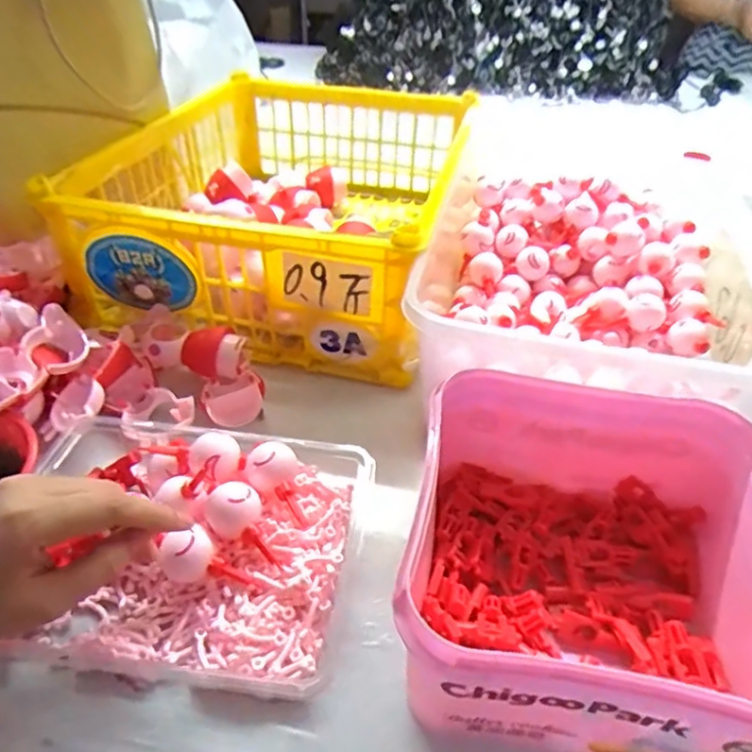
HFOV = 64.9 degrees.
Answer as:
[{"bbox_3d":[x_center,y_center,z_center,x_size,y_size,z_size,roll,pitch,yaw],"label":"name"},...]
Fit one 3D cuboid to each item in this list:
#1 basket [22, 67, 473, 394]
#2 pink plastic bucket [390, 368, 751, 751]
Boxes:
[{"bbox_3d":[-0.096,-0.228,0.719,0.364,0.144,0.519,8,40,7],"label":"basket"},{"bbox_3d":[0.118,0.109,0.343,0.189,0.112,0.190,8,40,8],"label":"pink plastic bucket"}]

